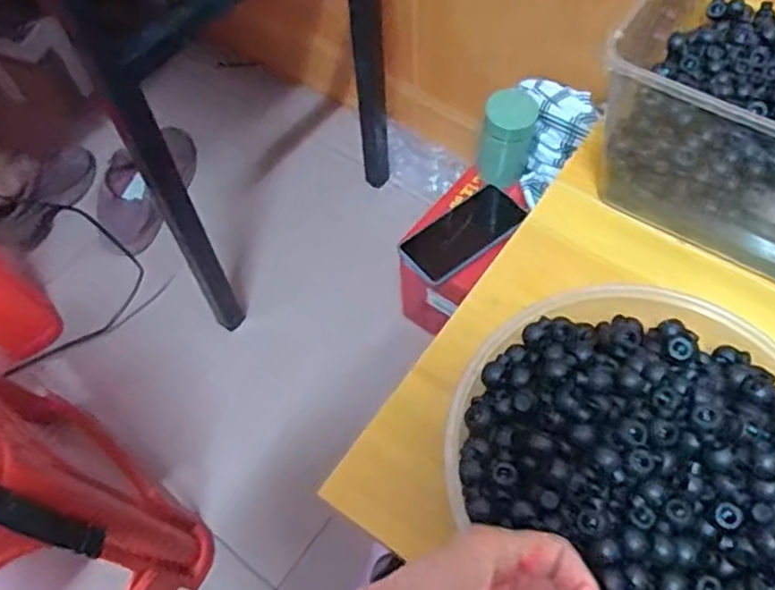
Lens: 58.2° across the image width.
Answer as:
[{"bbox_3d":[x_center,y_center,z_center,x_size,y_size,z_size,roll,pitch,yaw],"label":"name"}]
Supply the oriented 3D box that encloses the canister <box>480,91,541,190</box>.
[{"bbox_3d":[0.152,-0.196,0.892,0.062,0.123,0.063,16,64,12],"label":"canister"}]

